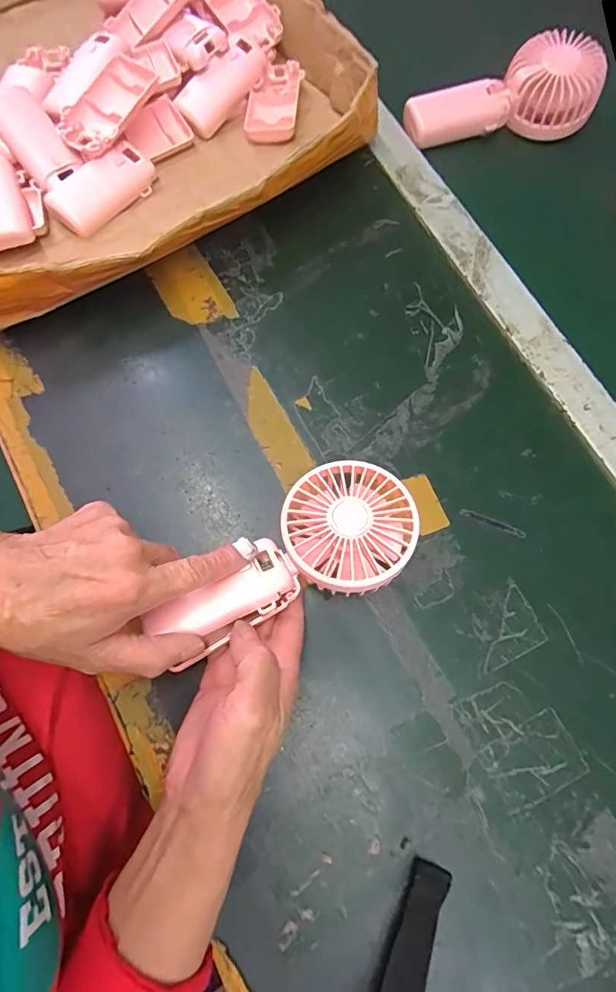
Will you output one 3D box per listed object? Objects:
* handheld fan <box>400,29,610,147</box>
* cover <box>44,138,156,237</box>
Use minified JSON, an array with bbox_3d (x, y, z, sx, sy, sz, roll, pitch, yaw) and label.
[{"bbox_3d":[0.179,-0.371,0.435,0.174,0.050,0.067,-16,76,-6],"label":"handheld fan"},{"bbox_3d":[-0.173,-0.261,0.404,0.042,0.025,0.094,41,78,8],"label":"cover"}]

